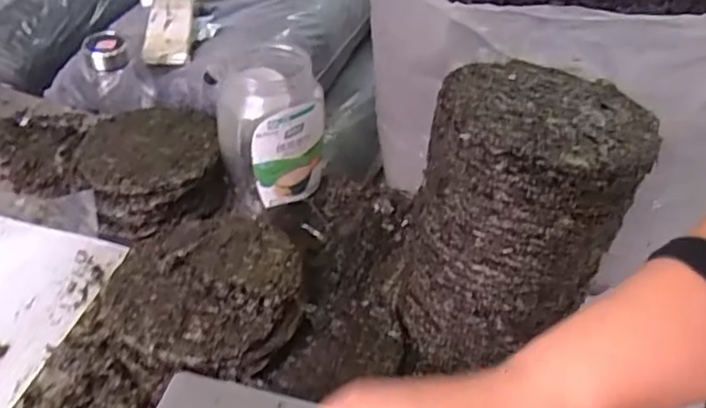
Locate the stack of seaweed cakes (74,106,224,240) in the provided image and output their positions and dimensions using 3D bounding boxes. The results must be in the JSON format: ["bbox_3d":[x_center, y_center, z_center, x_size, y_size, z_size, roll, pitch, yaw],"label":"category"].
[{"bbox_3d":[-0.295,-0.051,0.905,0.195,0.077,0.199,-15,45,-21],"label":"stack of seaweed cakes"}]

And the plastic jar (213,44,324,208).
[{"bbox_3d":[-0.116,-0.114,0.881,0.138,0.189,0.133,2,42,-2],"label":"plastic jar"}]

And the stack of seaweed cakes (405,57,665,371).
[{"bbox_3d":[0.168,0.020,0.669,0.191,0.291,0.184,15,43,12],"label":"stack of seaweed cakes"}]

